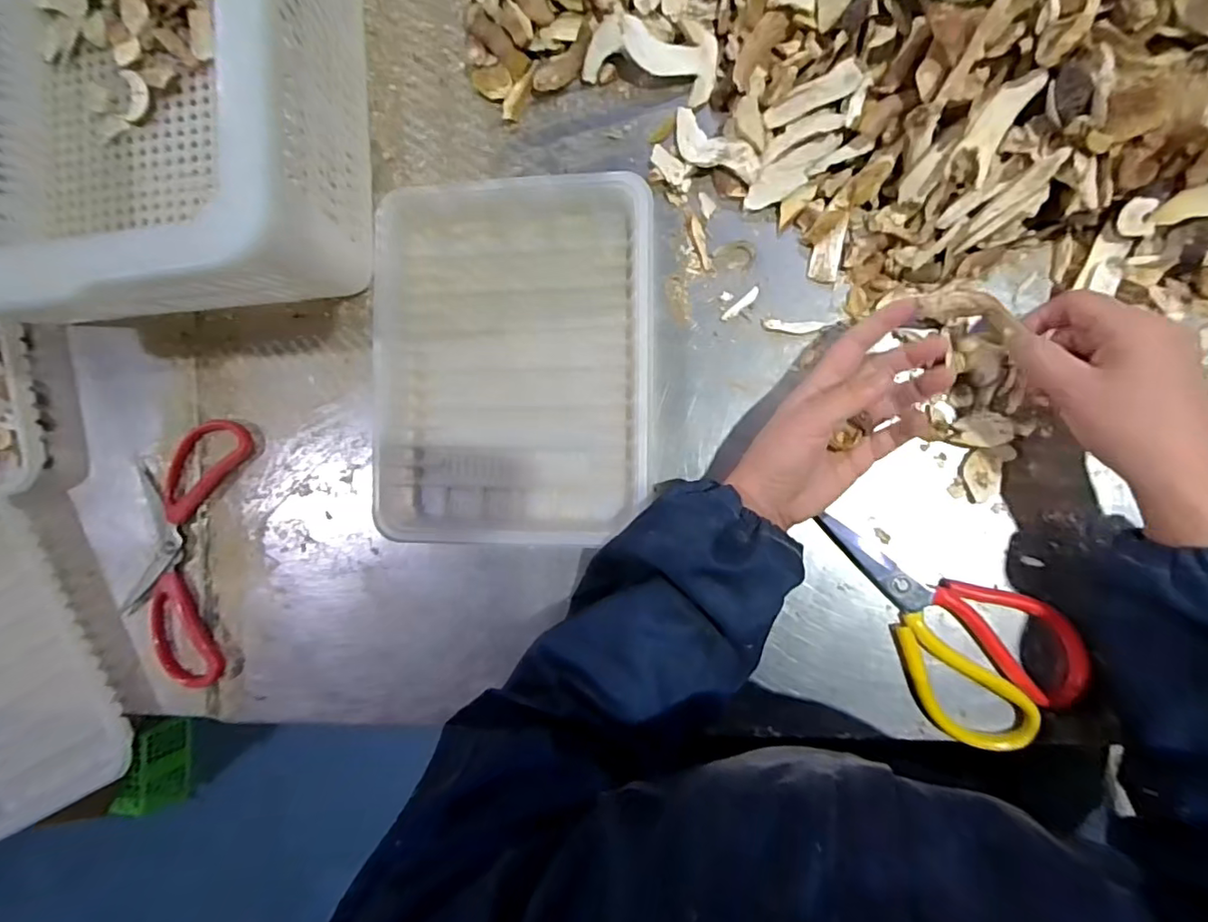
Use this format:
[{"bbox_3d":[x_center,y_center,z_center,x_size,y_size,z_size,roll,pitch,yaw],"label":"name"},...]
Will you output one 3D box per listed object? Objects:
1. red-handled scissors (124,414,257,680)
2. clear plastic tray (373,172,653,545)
[{"bbox_3d":[-0.352,0.073,0.472,0.097,0.020,0.217,9,91,9],"label":"red-handled scissors"},{"bbox_3d":[-0.068,-0.072,0.420,0.204,0.029,0.263,0,89,9],"label":"clear plastic tray"}]

